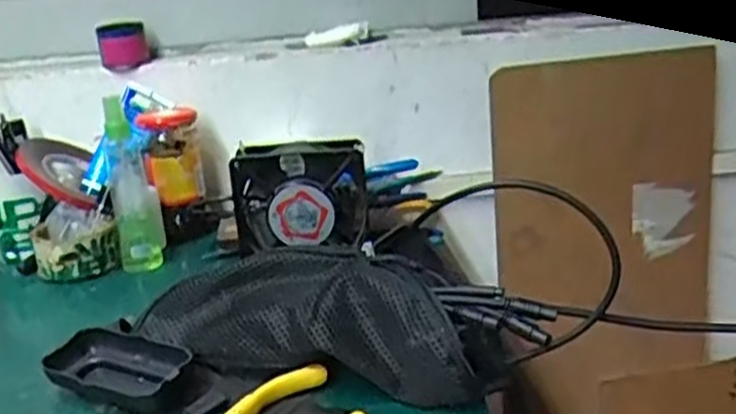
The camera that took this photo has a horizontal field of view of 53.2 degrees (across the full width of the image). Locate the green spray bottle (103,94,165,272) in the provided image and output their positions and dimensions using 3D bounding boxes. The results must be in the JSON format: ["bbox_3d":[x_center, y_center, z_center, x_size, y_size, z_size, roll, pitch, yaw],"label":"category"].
[{"bbox_3d":[-0.236,-0.022,0.738,0.046,0.164,0.052,-10,19,-16],"label":"green spray bottle"}]

